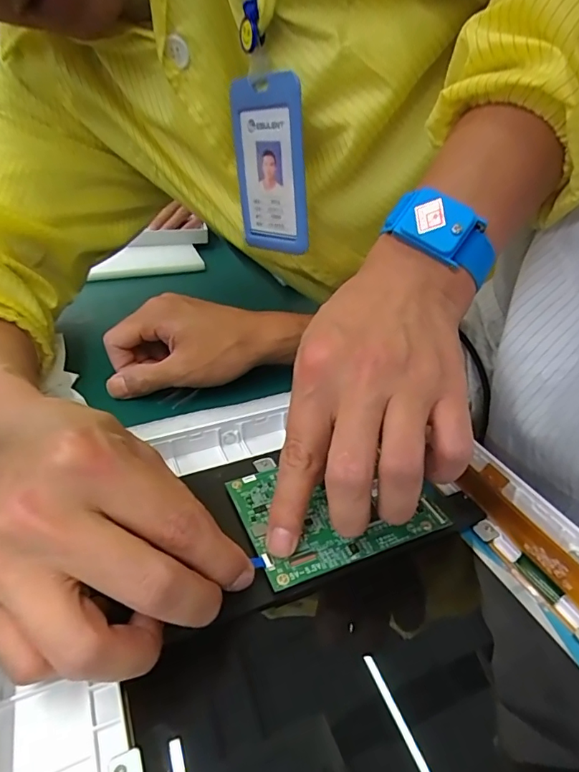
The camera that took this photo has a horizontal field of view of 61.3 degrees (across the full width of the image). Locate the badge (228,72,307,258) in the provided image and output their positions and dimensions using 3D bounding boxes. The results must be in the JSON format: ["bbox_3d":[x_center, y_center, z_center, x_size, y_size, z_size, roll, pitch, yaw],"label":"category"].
[{"bbox_3d":[-0.016,-0.148,0.333,0.065,0.107,0.007,18,37,38],"label":"badge"}]

